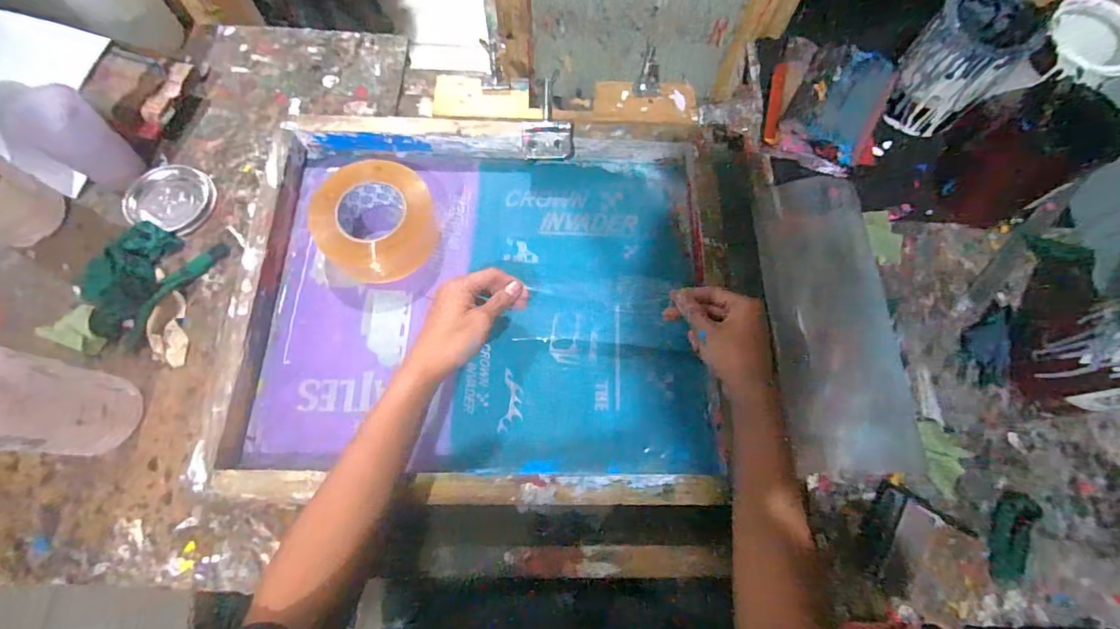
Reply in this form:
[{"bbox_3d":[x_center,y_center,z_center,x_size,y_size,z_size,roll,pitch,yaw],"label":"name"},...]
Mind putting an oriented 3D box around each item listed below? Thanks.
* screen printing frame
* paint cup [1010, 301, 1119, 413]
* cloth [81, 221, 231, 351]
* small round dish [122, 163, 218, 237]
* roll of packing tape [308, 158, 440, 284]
[{"bbox_3d":[-0.089,-0.020,0.557,0.509,0.061,0.431,2,69,0],"label":"screen printing frame"},{"bbox_3d":[0.563,0.037,0.502,0.094,0.138,0.114,-5,69,-3],"label":"paint cup"},{"bbox_3d":[-0.490,-0.047,0.576,0.108,0.023,0.148,30,71,10],"label":"cloth"},{"bbox_3d":[-0.487,-0.145,0.612,0.102,0.016,0.087,10,69,2],"label":"small round dish"},{"bbox_3d":[-0.215,-0.110,0.572,0.136,0.068,0.120,-29,73,-12],"label":"roll of packing tape"}]

